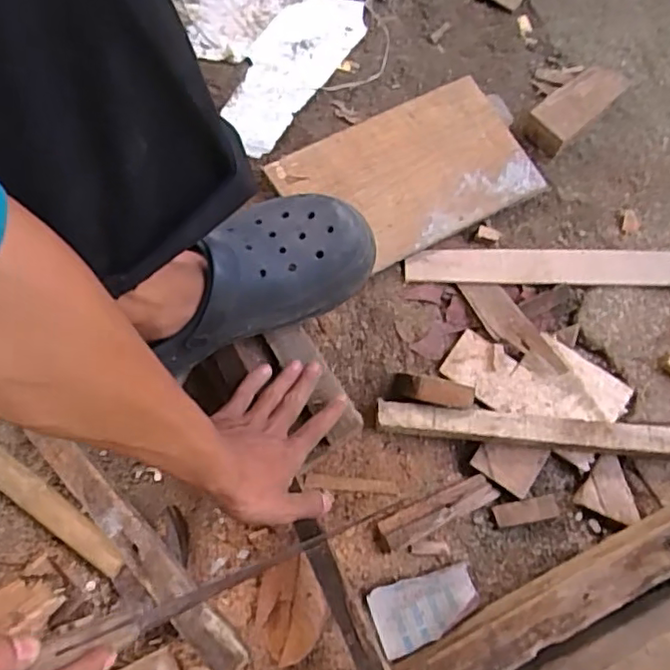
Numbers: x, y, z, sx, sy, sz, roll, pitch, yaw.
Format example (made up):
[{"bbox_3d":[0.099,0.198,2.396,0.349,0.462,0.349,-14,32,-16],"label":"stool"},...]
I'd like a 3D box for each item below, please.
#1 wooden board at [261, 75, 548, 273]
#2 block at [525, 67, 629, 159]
[{"bbox_3d":[0.082,-0.179,0.703,0.261,0.016,0.172,-27,76,-10],"label":"wooden board"},{"bbox_3d":[0.275,-0.262,0.720,0.122,0.045,0.053,-42,79,-13],"label":"block"}]

